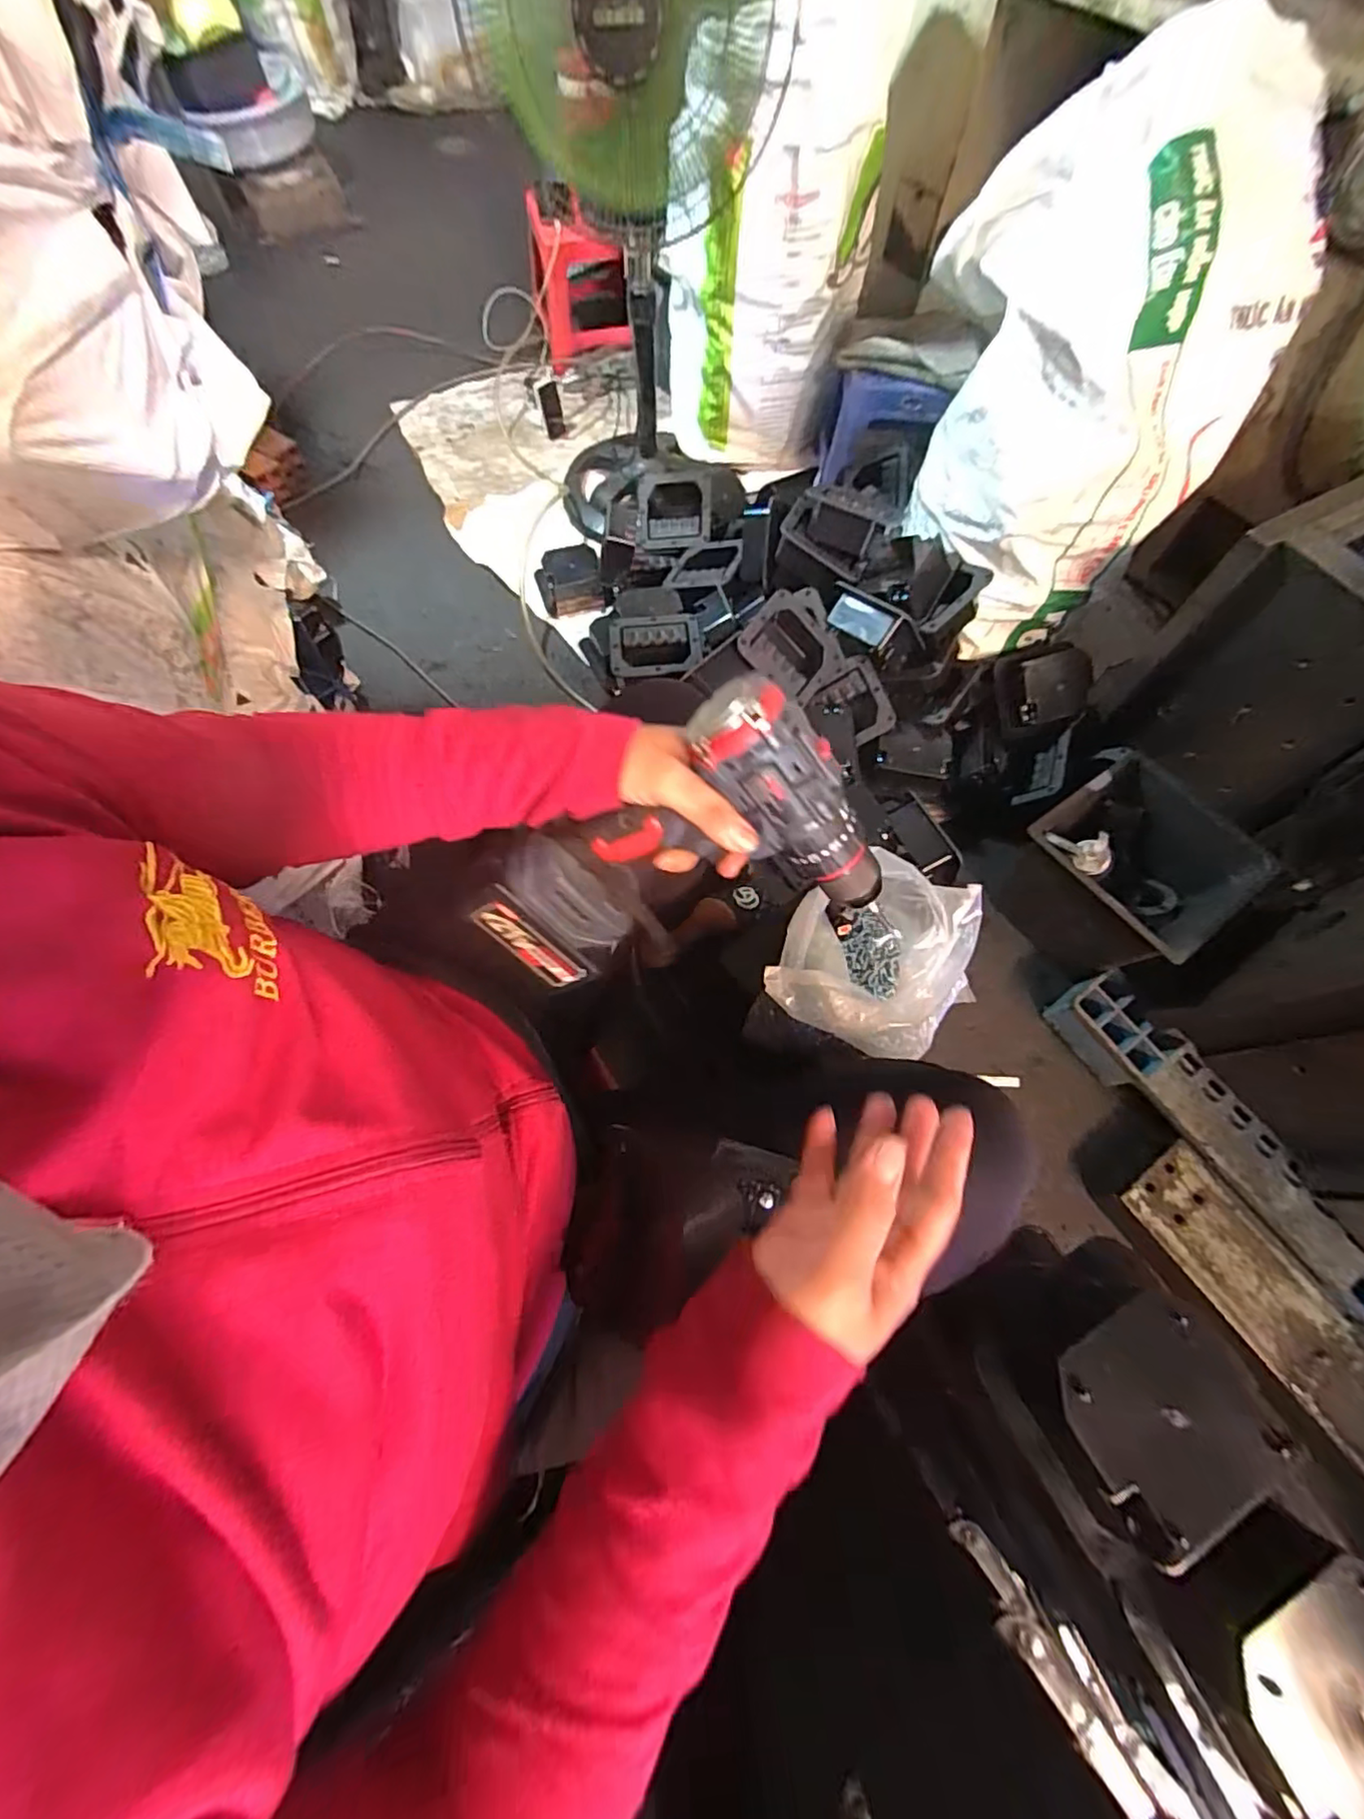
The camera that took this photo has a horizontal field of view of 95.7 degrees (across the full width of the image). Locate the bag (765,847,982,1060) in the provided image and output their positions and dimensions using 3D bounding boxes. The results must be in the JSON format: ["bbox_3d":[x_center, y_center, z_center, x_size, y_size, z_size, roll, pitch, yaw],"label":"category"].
[{"bbox_3d":[0.178,0.046,0.589,0.162,0.101,0.181,22,69,9],"label":"bag"}]

